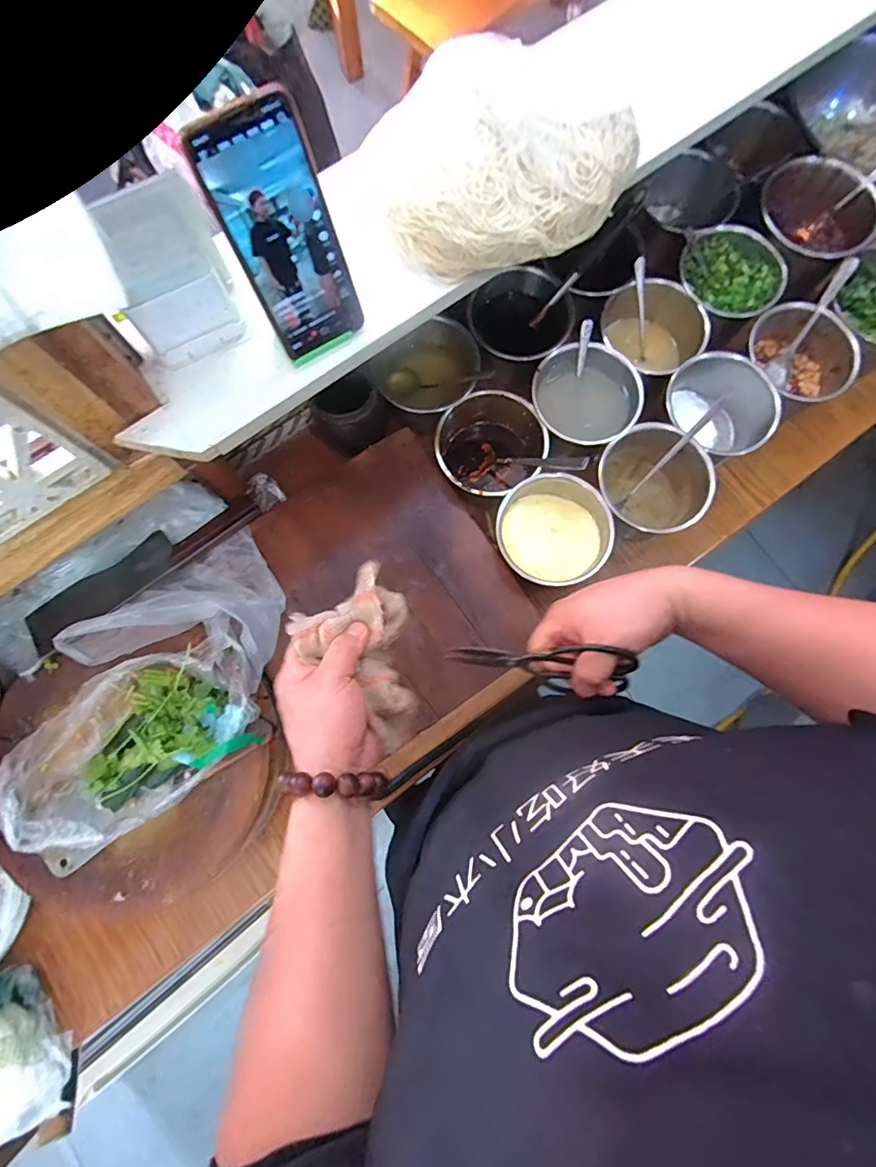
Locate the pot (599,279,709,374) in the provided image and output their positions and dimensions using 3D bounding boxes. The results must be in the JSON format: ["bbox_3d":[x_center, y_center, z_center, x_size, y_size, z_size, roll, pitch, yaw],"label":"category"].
[{"bbox_3d":[0.277,-0.322,0.678,0.134,0.100,0.119,30,81,5],"label":"pot"}]

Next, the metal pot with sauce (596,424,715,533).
[{"bbox_3d":[0.260,-0.122,0.631,0.135,0.087,0.133,0,79,0],"label":"metal pot with sauce"}]

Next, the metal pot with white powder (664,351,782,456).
[{"bbox_3d":[0.358,-0.215,0.651,0.142,0.083,0.126,36,81,6],"label":"metal pot with white powder"}]

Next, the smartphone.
[{"bbox_3d":[-0.111,-0.252,0.377,0.075,0.165,0.006,-30,60,-5],"label":"smartphone"}]

